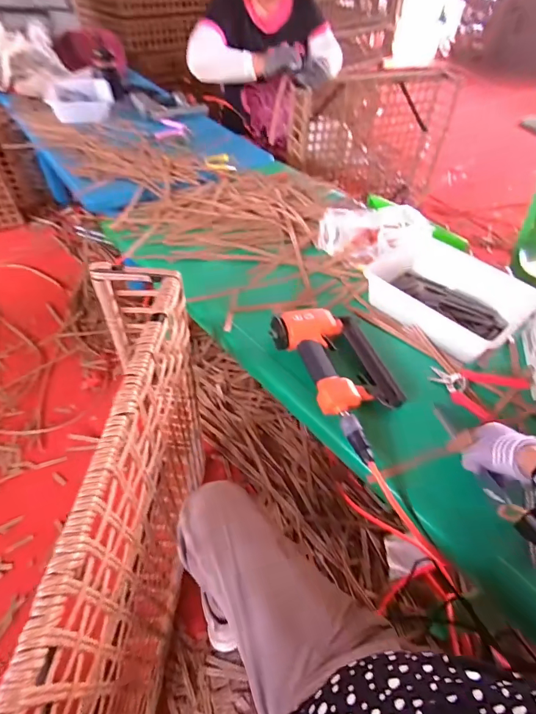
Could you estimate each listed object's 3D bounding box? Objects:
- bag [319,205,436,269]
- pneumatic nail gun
[{"bbox_3d":[0.231,-0.268,0.856,0.241,0.083,0.135,14,50,8],"label":"bag"},{"bbox_3d":[0.112,0.006,0.645,0.170,0.059,0.199,-9,51,-12],"label":"pneumatic nail gun"}]

